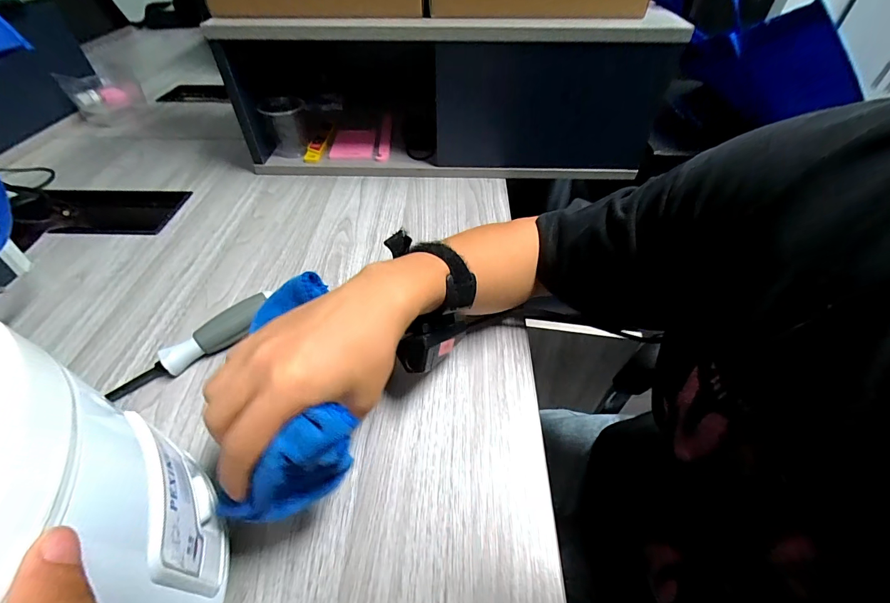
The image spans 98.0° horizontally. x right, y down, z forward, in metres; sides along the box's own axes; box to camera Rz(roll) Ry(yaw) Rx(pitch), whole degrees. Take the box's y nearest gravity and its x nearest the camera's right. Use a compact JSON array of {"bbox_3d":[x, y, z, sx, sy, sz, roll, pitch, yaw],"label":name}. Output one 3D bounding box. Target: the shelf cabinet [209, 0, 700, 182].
[{"bbox_3d":[0.010,-0.330,0.600,0.608,0.206,0.198,4,47,3],"label":"shelf cabinet"}]

